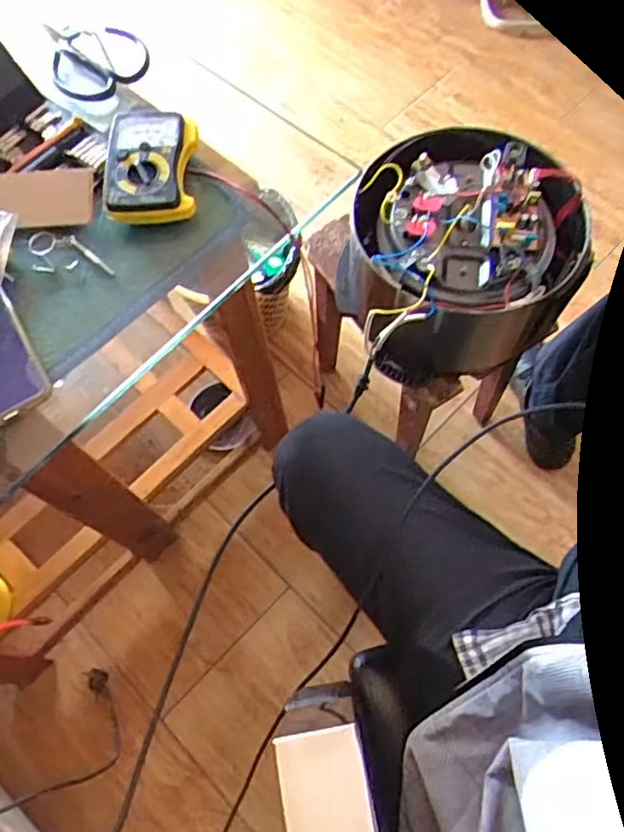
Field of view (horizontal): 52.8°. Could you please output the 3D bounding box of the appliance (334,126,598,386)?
[{"bbox_3d":[0.177,-0.196,0.784,0.264,0.183,0.241,-15,67,-3],"label":"appliance"}]

